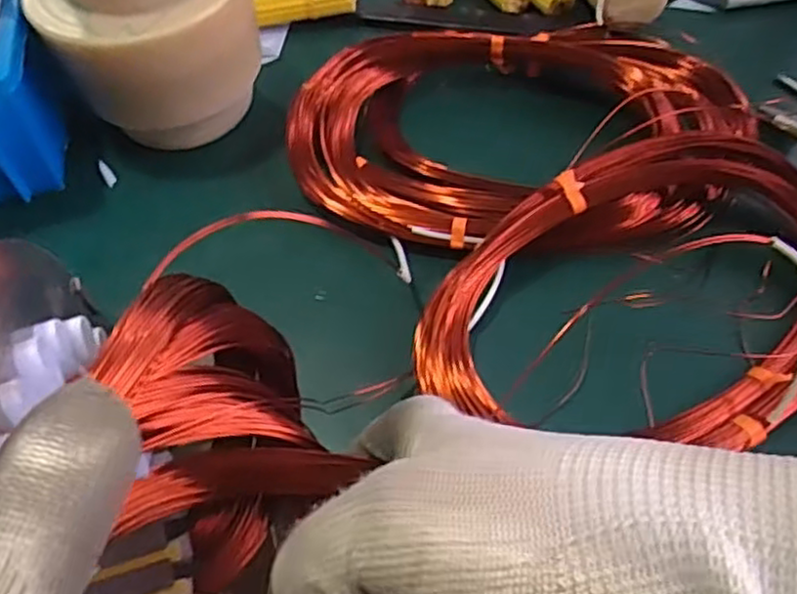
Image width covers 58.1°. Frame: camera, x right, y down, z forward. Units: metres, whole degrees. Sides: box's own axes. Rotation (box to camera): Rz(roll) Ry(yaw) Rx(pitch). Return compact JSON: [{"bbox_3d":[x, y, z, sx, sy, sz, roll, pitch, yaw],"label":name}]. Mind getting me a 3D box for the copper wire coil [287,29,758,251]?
[{"bbox_3d":[0.066,-0.098,0.388,0.233,0.032,0.162,4,57,6],"label":"copper wire coil"}]

